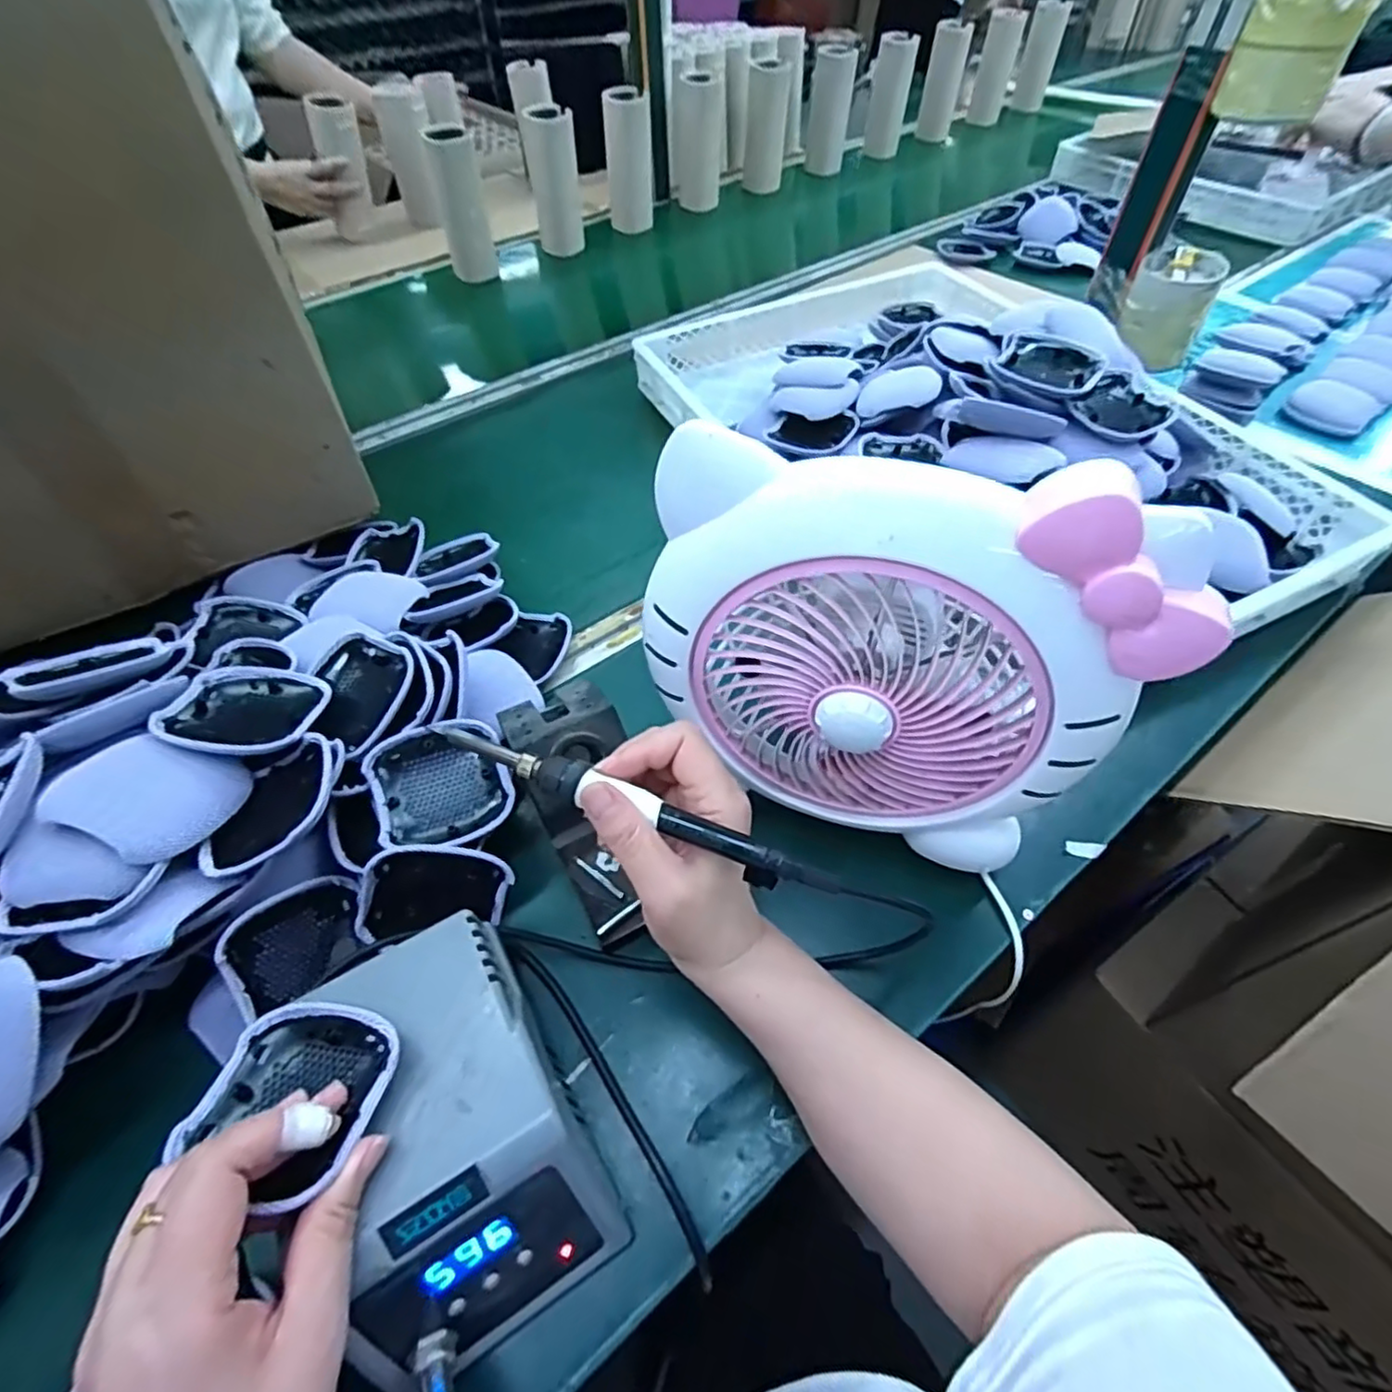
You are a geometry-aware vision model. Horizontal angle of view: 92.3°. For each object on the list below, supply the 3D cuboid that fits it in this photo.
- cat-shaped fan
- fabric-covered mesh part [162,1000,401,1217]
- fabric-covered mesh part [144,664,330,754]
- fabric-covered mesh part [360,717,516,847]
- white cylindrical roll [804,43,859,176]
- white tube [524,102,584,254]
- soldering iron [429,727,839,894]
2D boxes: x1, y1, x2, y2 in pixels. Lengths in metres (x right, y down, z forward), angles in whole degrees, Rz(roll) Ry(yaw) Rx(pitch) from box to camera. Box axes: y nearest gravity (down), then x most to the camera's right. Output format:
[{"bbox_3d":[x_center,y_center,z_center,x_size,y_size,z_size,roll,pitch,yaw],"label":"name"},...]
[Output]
[{"bbox_3d":[0.100,-0.022,0.370,0.244,0.229,0.086,10,53,10],"label":"cat-shaped fan"},{"bbox_3d":[-0.172,0.166,0.283,0.077,0.035,0.070,11,53,10],"label":"fabric-covered mesh part"},{"bbox_3d":[-0.276,0.012,0.412,0.078,0.023,0.075,9,34,-5],"label":"fabric-covered mesh part"},{"bbox_3d":[-0.160,0.055,0.420,0.078,0.016,0.075,-19,80,-16],"label":"fabric-covered mesh part"},{"bbox_3d":[0.269,-1.174,1.345,0.082,0.187,0.087,6,52,6],"label":"white cylindrical roll"},{"bbox_3d":[-0.232,-0.845,1.112,0.081,0.195,0.062,-10,52,-6],"label":"white tube"},{"bbox_3d":[-0.031,0.052,0.316,0.200,0.014,0.017,20,55,7],"label":"soldering iron"}]

